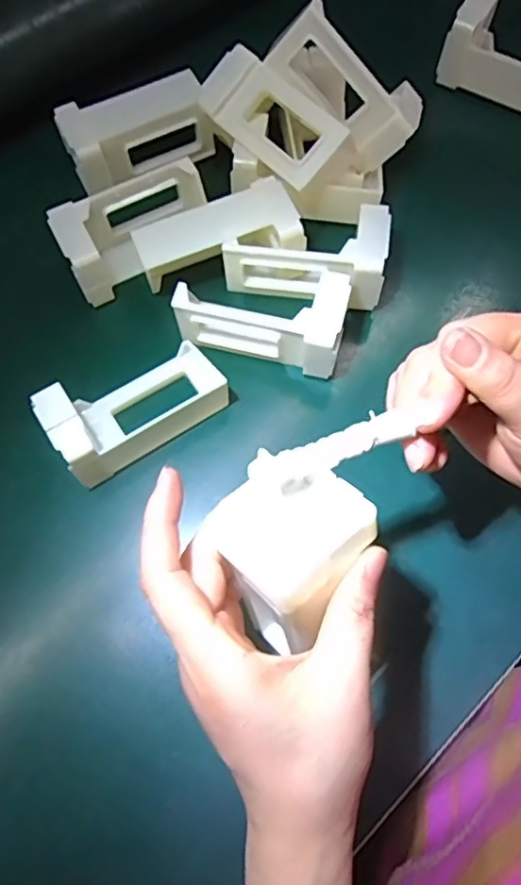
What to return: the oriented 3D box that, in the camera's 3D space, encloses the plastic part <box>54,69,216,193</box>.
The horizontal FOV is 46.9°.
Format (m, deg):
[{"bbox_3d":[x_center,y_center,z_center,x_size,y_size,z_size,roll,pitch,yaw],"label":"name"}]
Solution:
[{"bbox_3d":[-0.091,-0.232,0.452,0.107,0.040,0.053,-23,71,-8],"label":"plastic part"}]

